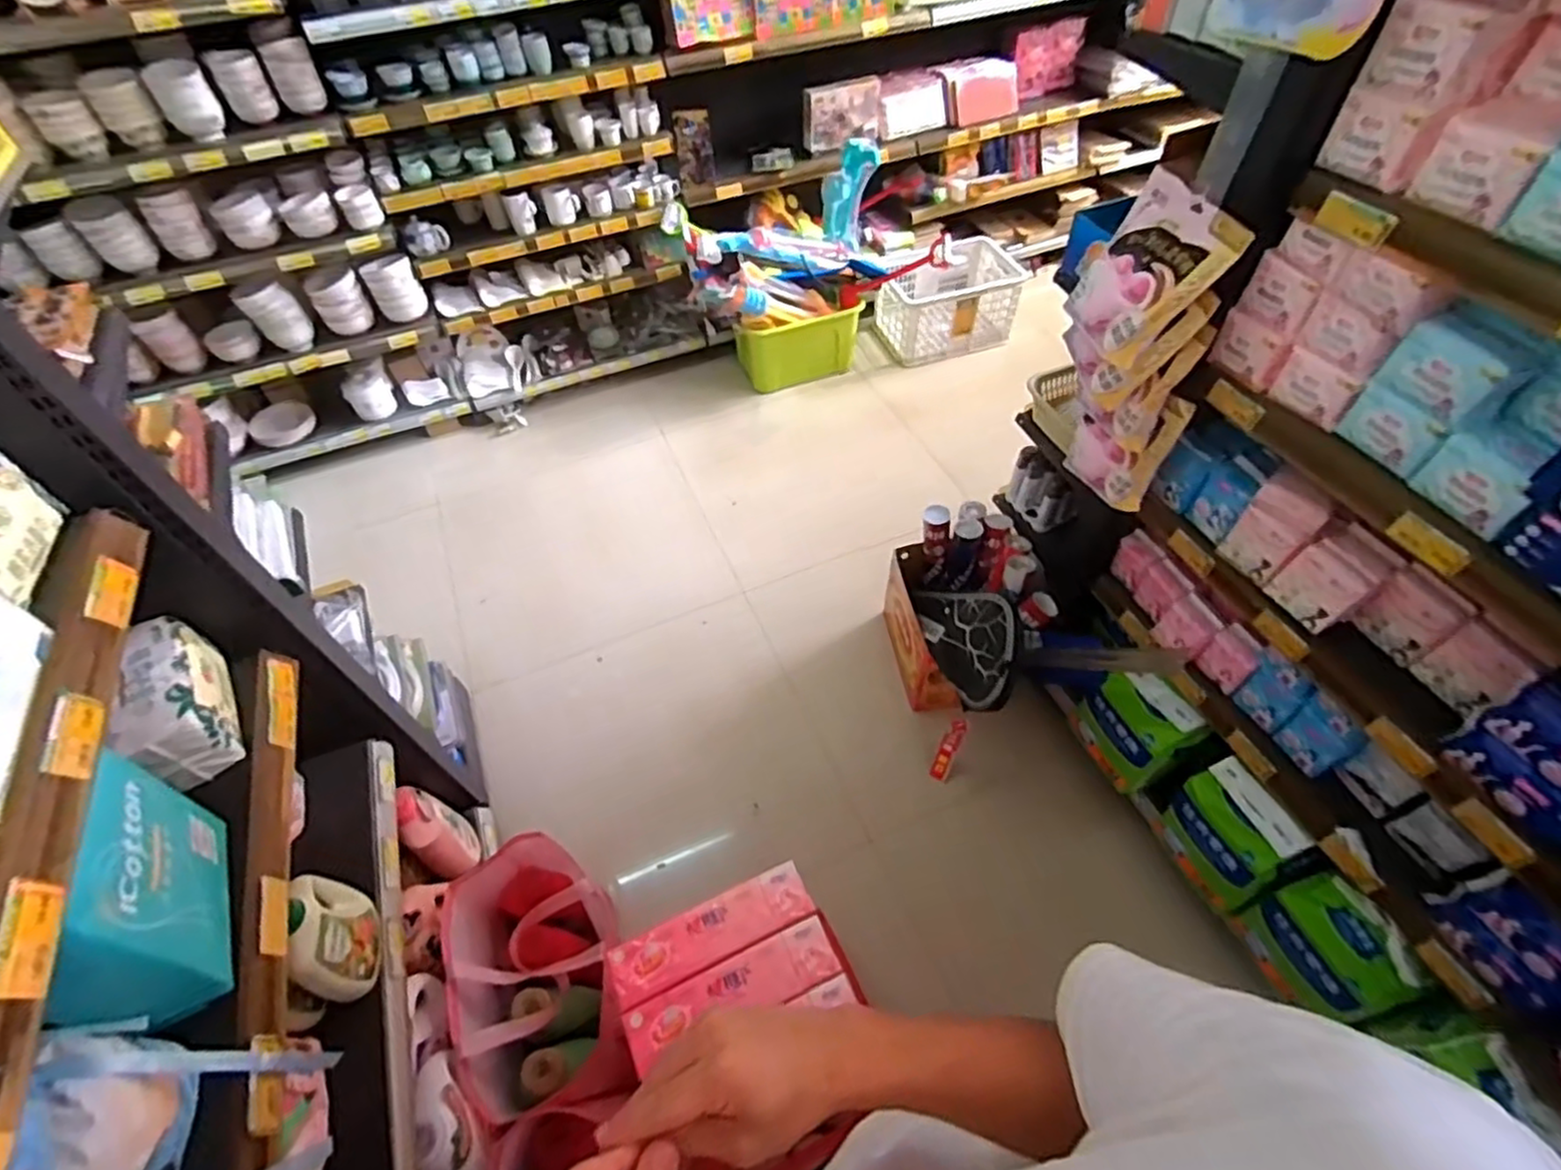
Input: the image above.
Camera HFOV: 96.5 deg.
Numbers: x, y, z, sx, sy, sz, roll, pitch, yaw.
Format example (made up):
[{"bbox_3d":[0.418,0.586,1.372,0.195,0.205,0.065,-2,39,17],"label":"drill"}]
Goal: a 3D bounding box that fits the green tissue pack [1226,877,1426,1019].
[{"bbox_3d":[0.912,0.617,1.183,0.091,0.245,0.198,-18,53,-10],"label":"green tissue pack"}]

